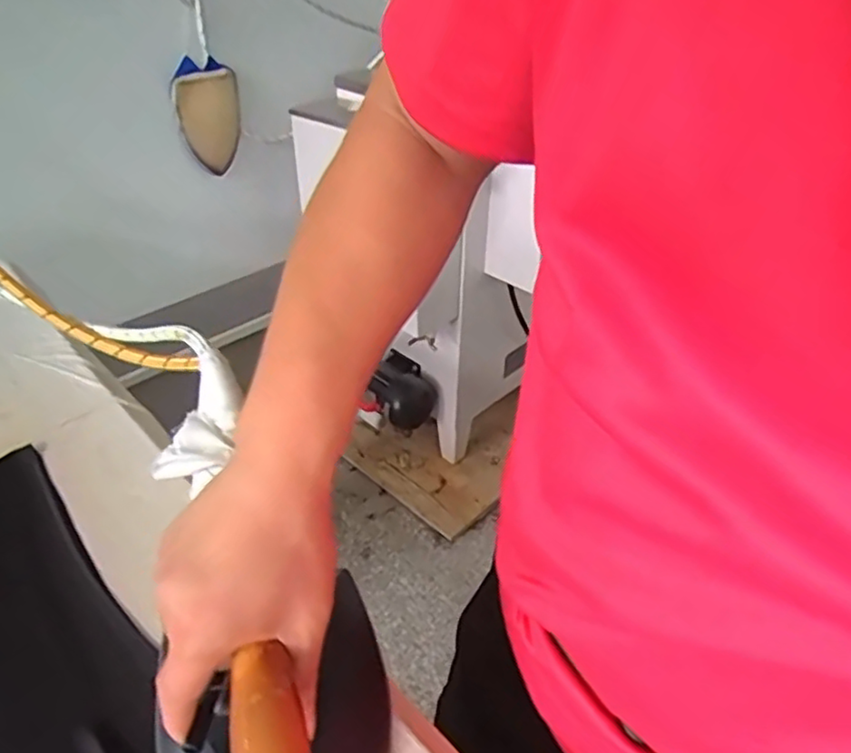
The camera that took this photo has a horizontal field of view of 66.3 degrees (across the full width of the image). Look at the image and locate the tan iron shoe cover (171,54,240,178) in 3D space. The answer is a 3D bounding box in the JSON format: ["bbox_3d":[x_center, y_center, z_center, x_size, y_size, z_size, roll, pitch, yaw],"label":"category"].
[{"bbox_3d":[-0.437,-0.532,1.327,0.032,0.240,0.133,32,59,19],"label":"tan iron shoe cover"}]

